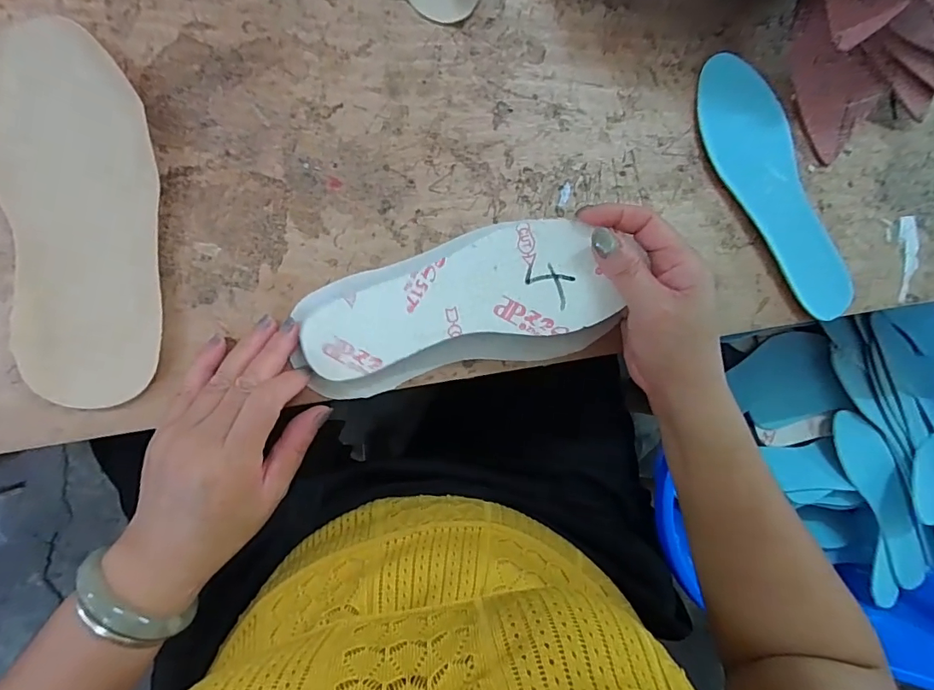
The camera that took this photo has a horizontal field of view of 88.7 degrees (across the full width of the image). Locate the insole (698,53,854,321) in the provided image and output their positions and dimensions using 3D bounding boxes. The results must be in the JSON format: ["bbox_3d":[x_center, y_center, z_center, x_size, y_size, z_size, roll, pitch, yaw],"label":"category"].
[{"bbox_3d":[0.240,-0.124,0.374,0.069,0.015,0.216,-23,90,-10],"label":"insole"}]

